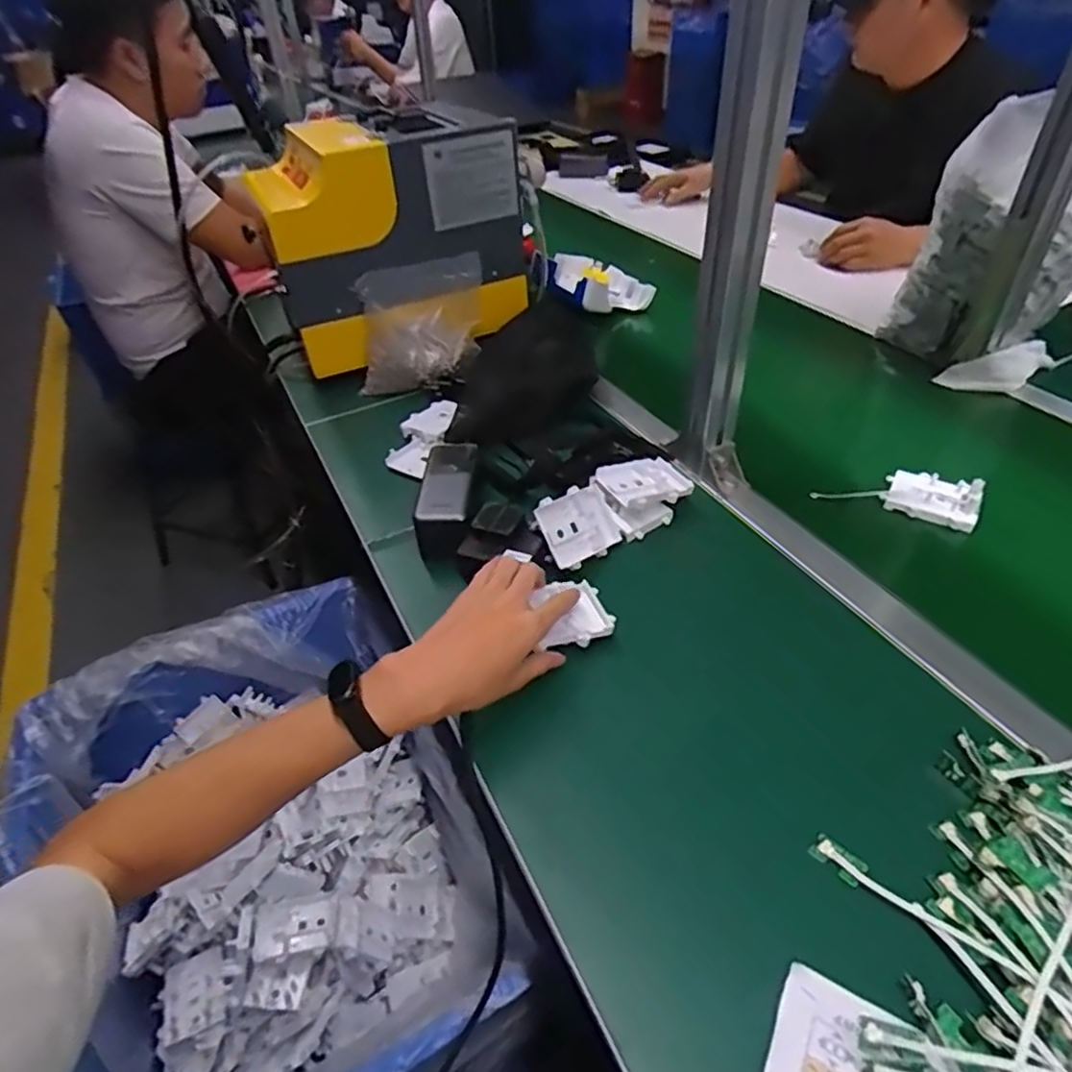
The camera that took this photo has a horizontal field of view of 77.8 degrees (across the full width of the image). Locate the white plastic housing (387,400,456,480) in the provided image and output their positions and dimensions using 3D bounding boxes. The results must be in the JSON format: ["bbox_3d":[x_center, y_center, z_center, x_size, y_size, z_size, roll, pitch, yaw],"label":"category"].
[{"bbox_3d":[-0.136,-0.117,0.810,0.053,0.031,0.130,5,42,9],"label":"white plastic housing"}]

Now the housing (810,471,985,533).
[{"bbox_3d":[0.382,-0.048,0.701,0.150,0.016,0.061,17,60,31],"label":"housing"}]

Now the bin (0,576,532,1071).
[{"bbox_3d":[-0.281,0.341,0.700,0.392,0.236,0.528,-22,45,-19],"label":"bin"}]

